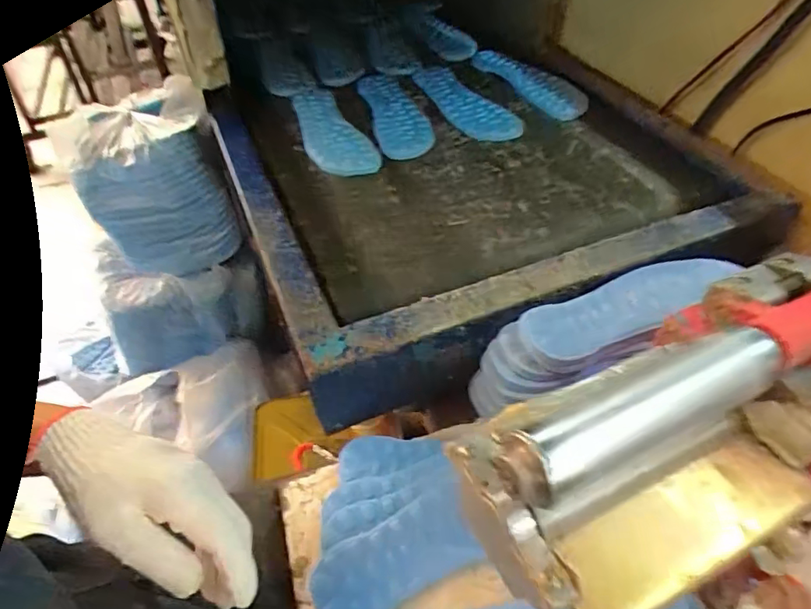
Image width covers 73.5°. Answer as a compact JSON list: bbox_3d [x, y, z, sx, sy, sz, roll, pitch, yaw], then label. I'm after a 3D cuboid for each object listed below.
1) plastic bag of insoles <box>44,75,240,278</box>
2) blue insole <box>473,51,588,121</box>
[{"bbox_3d":[-0.478,-0.238,1.023,0.245,0.236,0.332,-29,51,-23],"label":"plastic bag of insoles"},{"bbox_3d":[0.199,-0.363,0.885,0.083,0.018,0.241,-22,49,-18],"label":"blue insole"}]

